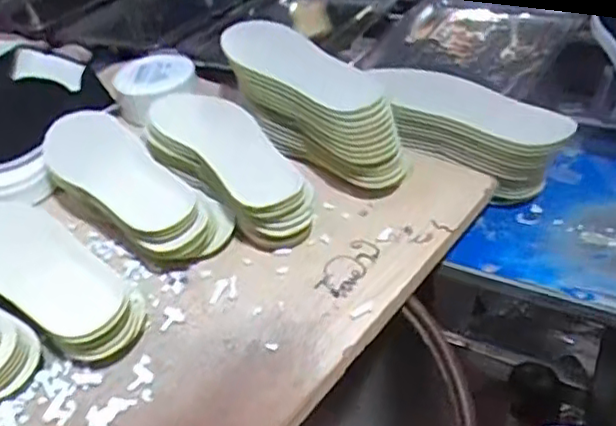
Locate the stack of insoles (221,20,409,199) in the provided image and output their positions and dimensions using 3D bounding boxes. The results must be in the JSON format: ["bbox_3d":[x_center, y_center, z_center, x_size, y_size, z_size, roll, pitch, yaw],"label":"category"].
[{"bbox_3d":[0.003,-0.121,0.709,0.087,0.127,0.275,-37,45,-27],"label":"stack of insoles"}]

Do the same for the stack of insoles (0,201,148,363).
[{"bbox_3d":[-0.248,0.056,0.573,0.244,0.068,0.090,19,45,31],"label":"stack of insoles"}]

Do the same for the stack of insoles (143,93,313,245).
[{"bbox_3d":[-0.086,-0.052,0.679,0.088,0.086,0.273,-31,42,-28],"label":"stack of insoles"}]

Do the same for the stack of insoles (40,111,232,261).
[{"bbox_3d":[-0.182,-0.023,0.649,0.239,0.088,0.093,25,48,36],"label":"stack of insoles"}]

